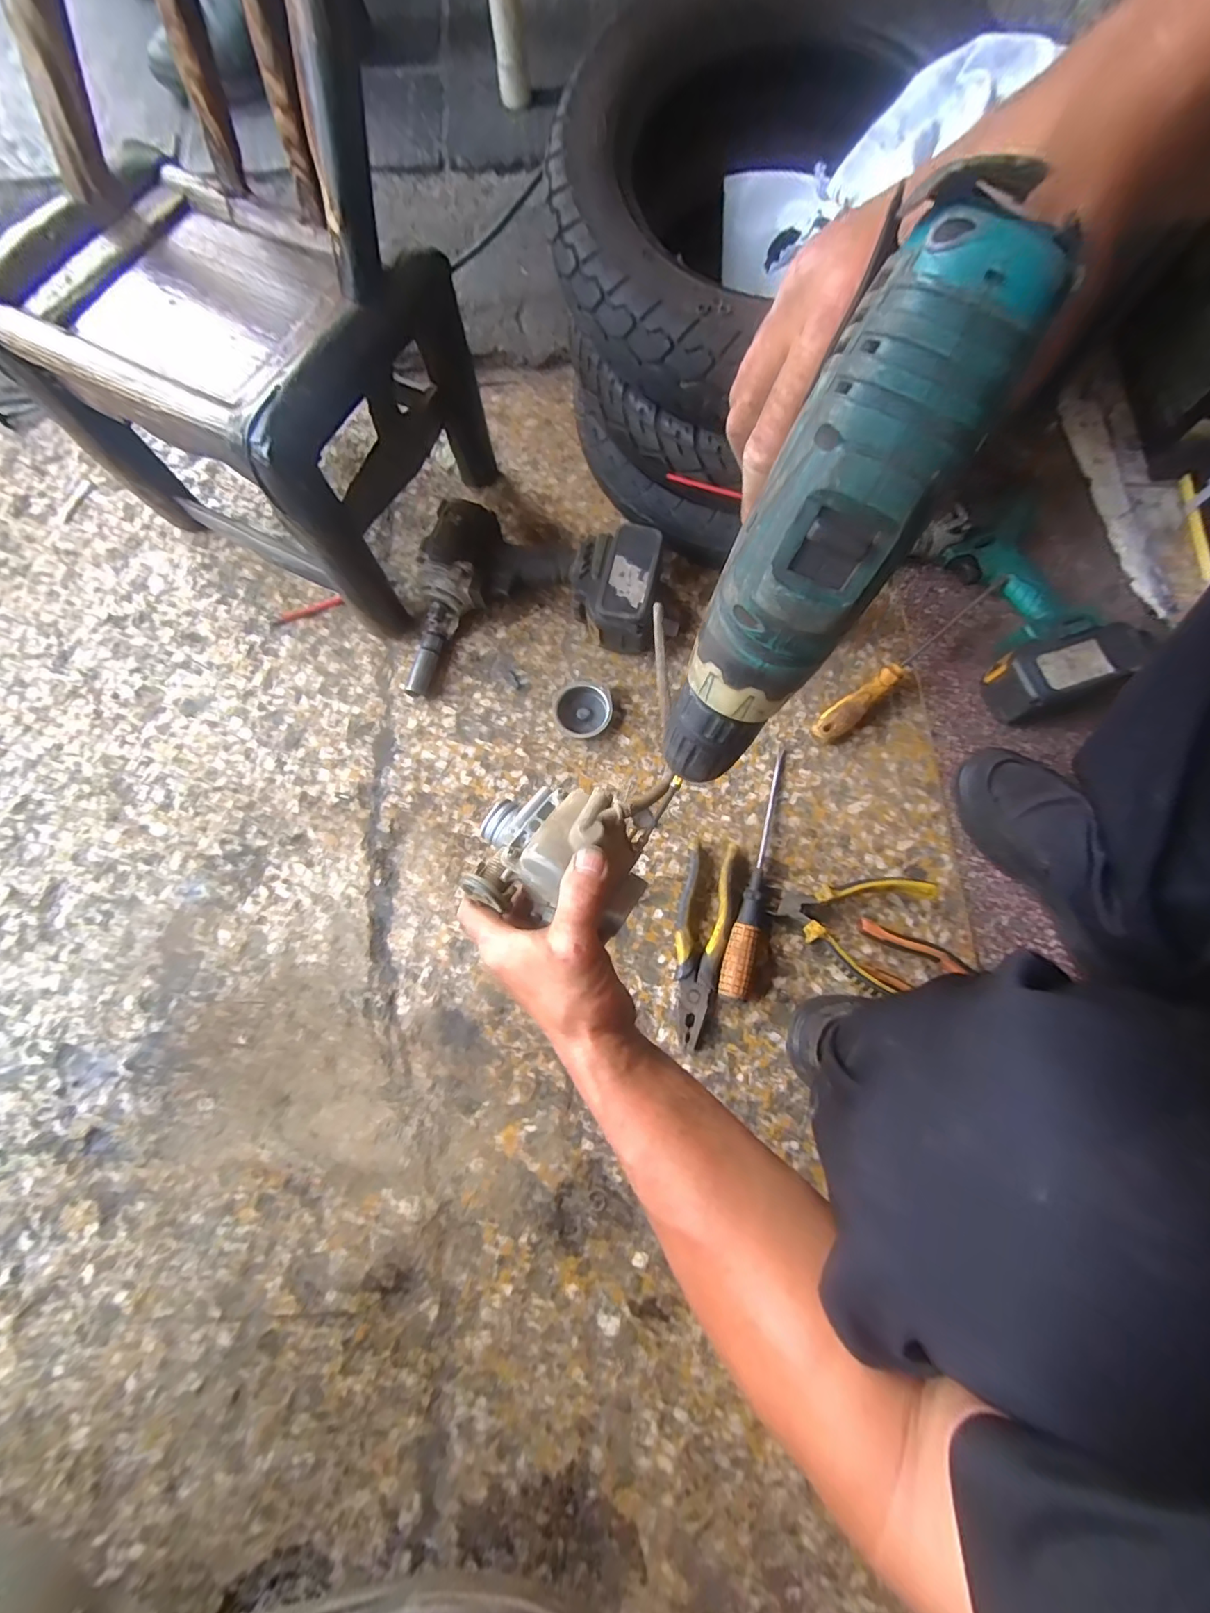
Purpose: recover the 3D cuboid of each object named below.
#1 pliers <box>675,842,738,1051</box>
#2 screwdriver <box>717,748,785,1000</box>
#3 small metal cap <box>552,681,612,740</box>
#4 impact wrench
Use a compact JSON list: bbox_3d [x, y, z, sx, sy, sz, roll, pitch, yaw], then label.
[{"bbox_3d":[0.092,0.130,0.517,0.049,0.019,0.185,11,78,4],"label":"pliers"},{"bbox_3d":[0.157,0.061,0.523,0.031,0.030,0.248,18,78,5],"label":"screwdriver"},{"bbox_3d":[-0.024,-0.101,0.570,0.059,0.018,0.061,0,77,1],"label":"small metal cap"},{"bbox_3d":[-0.074,-0.207,0.565,0.249,0.078,0.193,7,77,3],"label":"impact wrench"}]

